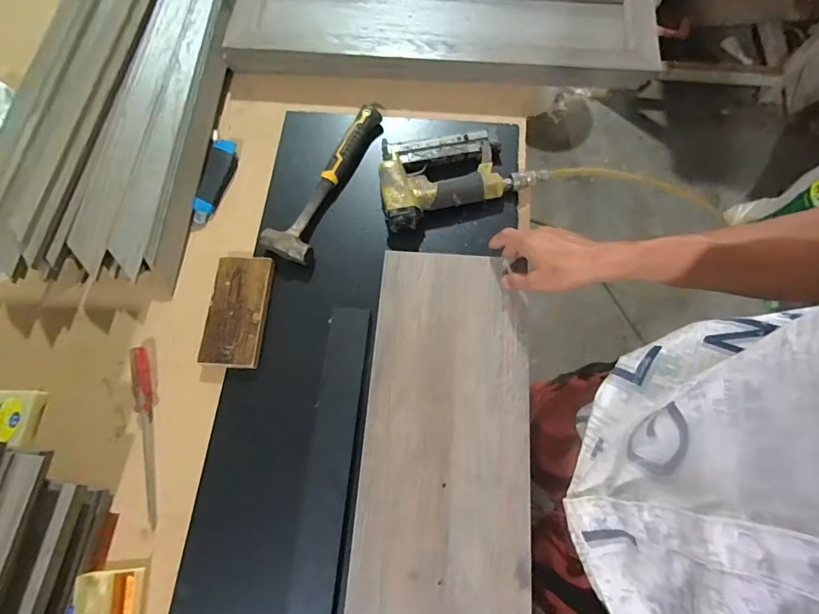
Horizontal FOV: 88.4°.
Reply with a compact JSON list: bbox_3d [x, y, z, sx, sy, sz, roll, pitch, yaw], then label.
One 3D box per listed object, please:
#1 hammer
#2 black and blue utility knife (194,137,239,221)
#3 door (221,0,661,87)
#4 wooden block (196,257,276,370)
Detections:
[{"bbox_3d":[-0.120,-0.191,0.619,0.067,0.028,0.271,23,72,9],"label":"hammer"},{"bbox_3d":[-0.295,-0.193,0.636,0.040,0.020,0.136,13,71,5],"label":"black and blue utility knife"},{"bbox_3d":[0.050,-0.465,0.687,0.675,0.045,0.224,6,73,3],"label":"door"},{"bbox_3d":[-0.229,0.004,0.565,0.075,0.016,0.150,4,70,2],"label":"wooden block"}]

